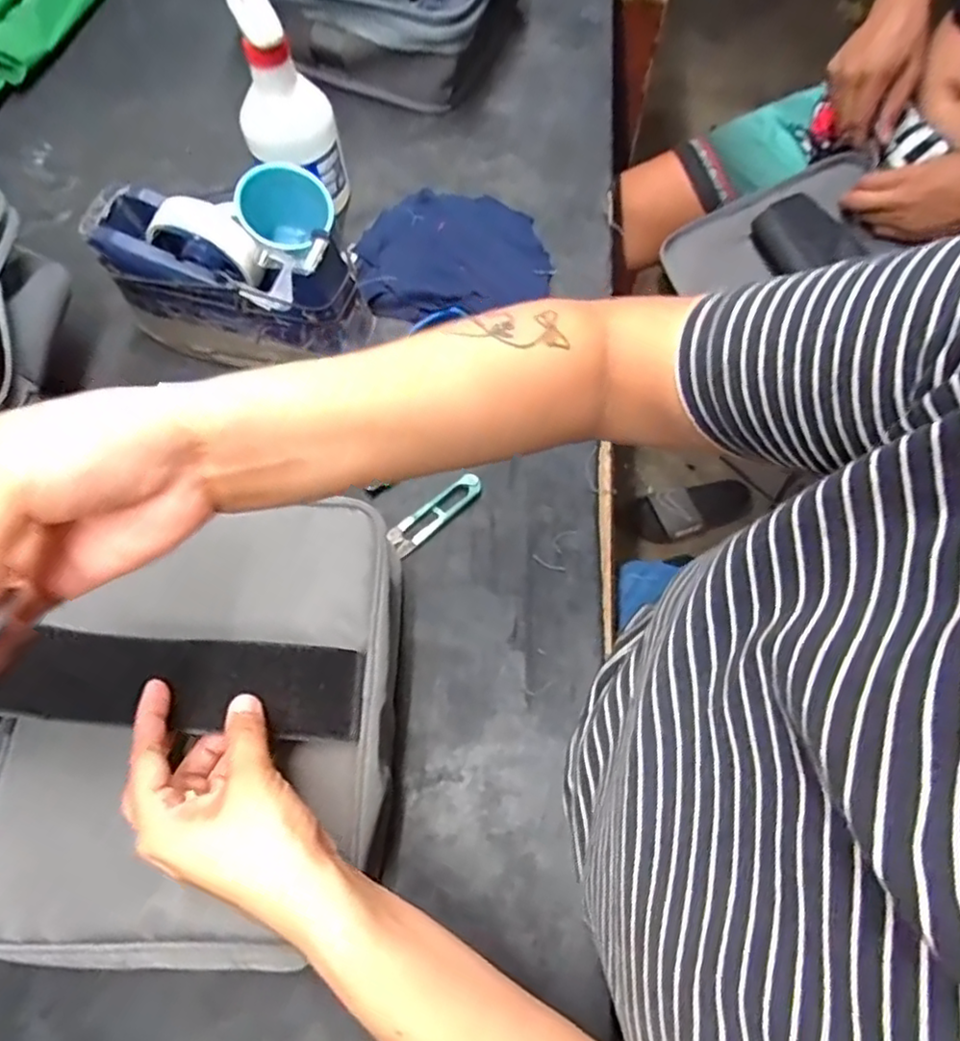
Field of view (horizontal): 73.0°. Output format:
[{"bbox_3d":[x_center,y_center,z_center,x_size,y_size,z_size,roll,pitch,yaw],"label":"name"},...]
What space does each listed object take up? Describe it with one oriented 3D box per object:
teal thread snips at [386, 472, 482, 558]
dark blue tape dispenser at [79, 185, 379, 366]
[{"bbox_3d":[-0.034,-0.006,0.500,0.082,0.011,0.023,-36,72,-13],"label":"teal thread snips"},{"bbox_3d":[-0.192,-0.180,0.516,0.205,0.118,0.070,17,69,7],"label":"dark blue tape dispenser"}]

